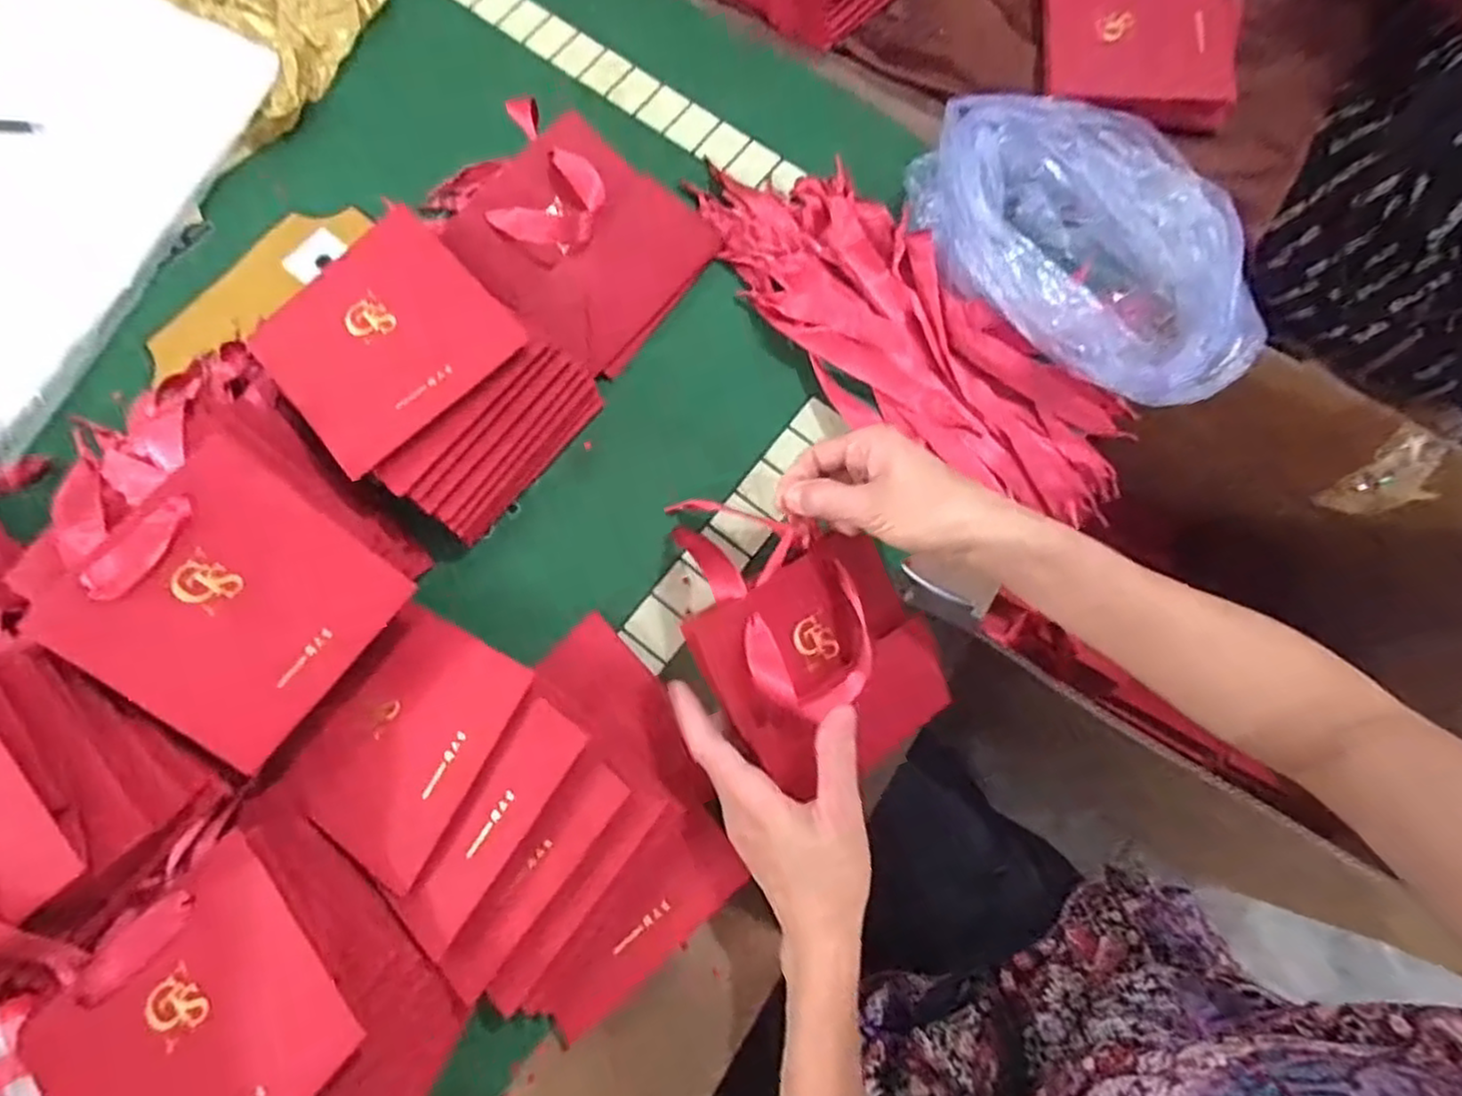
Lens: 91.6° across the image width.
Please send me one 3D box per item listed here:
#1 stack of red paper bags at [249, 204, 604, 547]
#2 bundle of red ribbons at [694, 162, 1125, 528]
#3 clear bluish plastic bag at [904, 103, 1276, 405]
[{"bbox_3d":[-0.206,-0.117,0.488,0.181,0.064,0.148,40,79,10],"label":"stack of red paper bags"},{"bbox_3d":[0.121,-0.159,0.514,0.378,0.036,0.132,43,79,10],"label":"bundle of red ribbons"},{"bbox_3d":[0.250,-0.215,0.510,0.171,0.052,0.270,-41,79,-10],"label":"clear bluish plastic bag"}]

